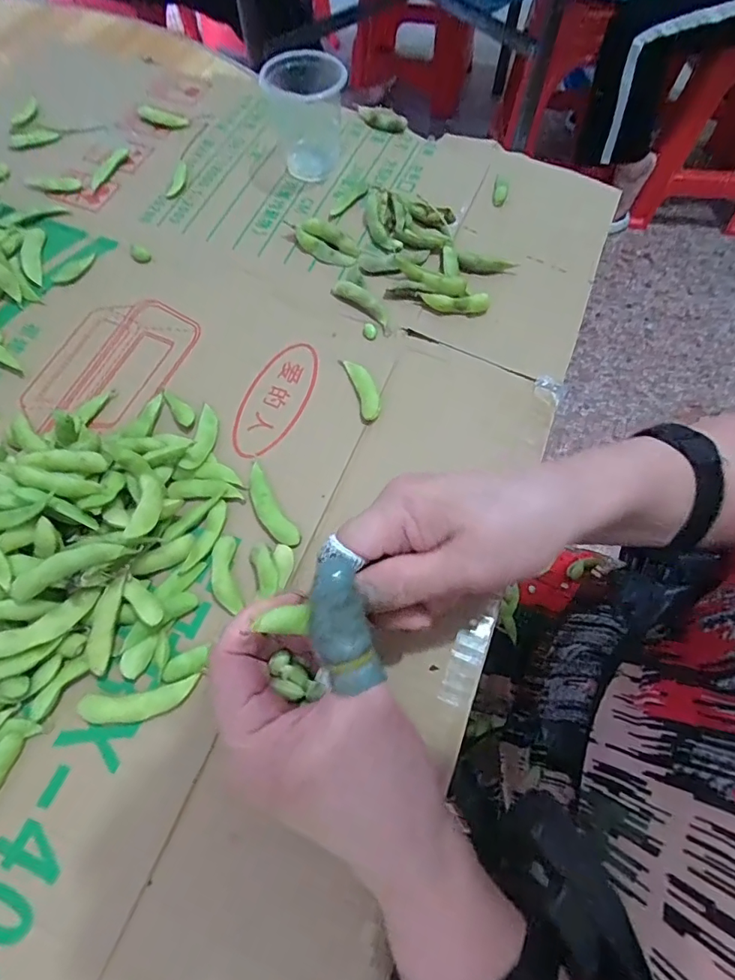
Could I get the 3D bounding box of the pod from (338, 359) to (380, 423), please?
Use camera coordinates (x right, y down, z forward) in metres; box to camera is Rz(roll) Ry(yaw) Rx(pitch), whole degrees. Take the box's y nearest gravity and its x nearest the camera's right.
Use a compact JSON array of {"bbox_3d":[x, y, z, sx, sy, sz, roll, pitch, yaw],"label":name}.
[{"bbox_3d":[-0.003,-0.070,0.339,0.015,0.006,0.052,-15,67,-8],"label":"pod"}]

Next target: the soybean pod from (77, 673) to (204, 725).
[{"bbox_3d":[-0.117,0.109,0.256,0.060,0.006,0.016,-8,66,-5],"label":"soybean pod"}]

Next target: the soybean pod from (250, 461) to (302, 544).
[{"bbox_3d":[-0.061,0.010,0.303,0.016,0.005,0.059,-29,70,-14],"label":"soybean pod"}]

